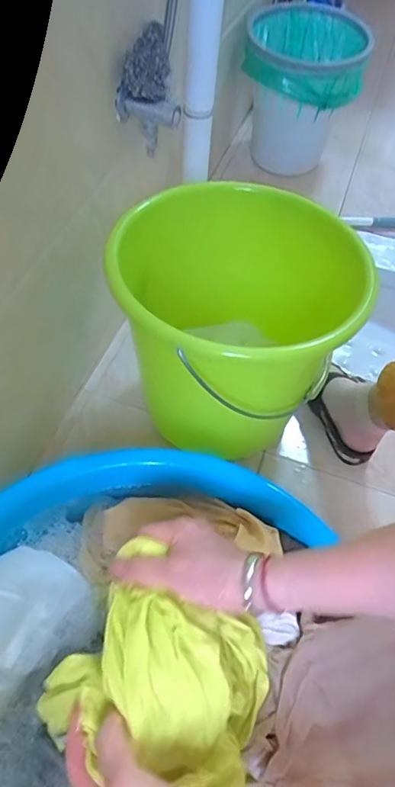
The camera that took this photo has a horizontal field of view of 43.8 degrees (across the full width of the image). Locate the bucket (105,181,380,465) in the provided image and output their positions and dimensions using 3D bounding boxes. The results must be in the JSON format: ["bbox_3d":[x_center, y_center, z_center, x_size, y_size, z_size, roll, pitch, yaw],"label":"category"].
[{"bbox_3d":[0.070,-0.069,0.700,0.258,0.303,0.315,23,58,12],"label":"bucket"}]

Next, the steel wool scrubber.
[{"bbox_3d":[-0.065,-0.422,0.625,0.058,0.057,0.082,2,56,-2],"label":"steel wool scrubber"}]

